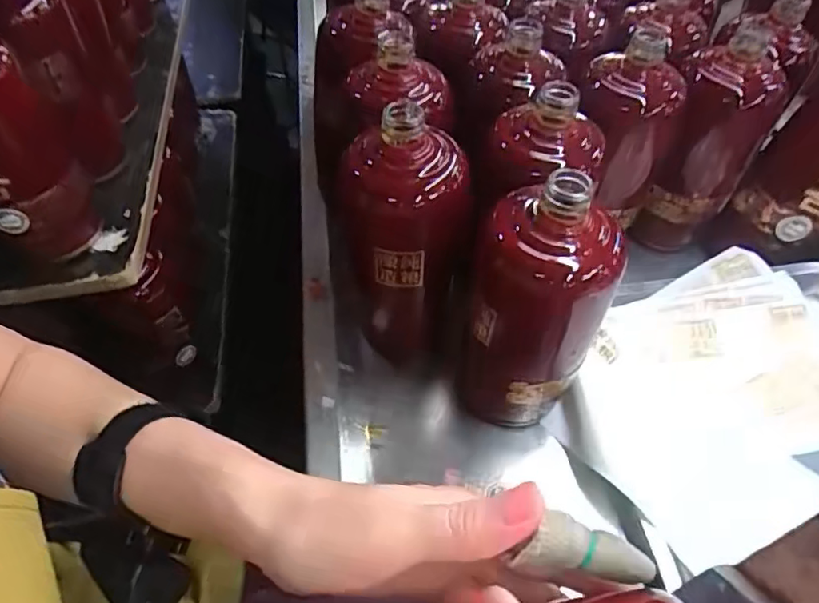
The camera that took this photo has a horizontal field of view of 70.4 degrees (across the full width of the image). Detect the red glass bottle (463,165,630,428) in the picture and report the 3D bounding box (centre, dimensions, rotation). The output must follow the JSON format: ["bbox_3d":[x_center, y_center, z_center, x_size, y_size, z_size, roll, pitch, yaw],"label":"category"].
[{"bbox_3d":[0.075,0.010,0.361,0.081,0.183,0.070,14,51,11],"label":"red glass bottle"}]

